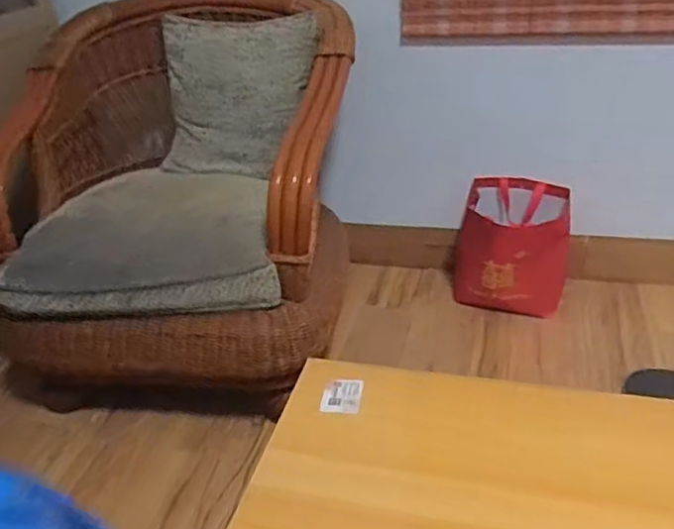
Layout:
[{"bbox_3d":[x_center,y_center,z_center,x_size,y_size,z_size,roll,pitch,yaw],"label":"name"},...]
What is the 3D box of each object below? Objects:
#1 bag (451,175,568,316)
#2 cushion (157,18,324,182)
[{"bbox_3d":[0.466,-0.044,1.701,0.289,0.281,0.244,5,33,17],"label":"bag"},{"bbox_3d":[-0.269,-0.413,1.566,0.423,0.373,0.086,8,5,28],"label":"cushion"}]

